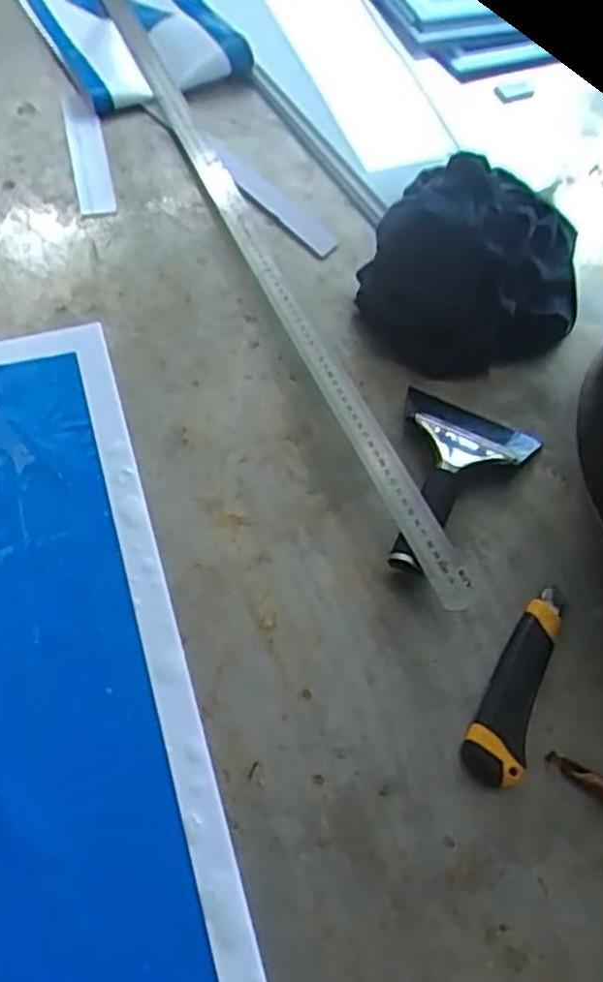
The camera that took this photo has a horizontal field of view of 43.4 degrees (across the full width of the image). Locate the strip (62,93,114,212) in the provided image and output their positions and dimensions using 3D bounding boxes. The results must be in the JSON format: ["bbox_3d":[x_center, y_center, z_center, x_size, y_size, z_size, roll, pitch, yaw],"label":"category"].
[{"bbox_3d":[-0.229,-0.363,0.813,0.039,0.009,0.193,-11,61,-9],"label":"strip"}]

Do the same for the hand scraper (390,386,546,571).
[{"bbox_3d":[0.120,-0.008,0.621,0.115,0.028,0.176,23,62,11],"label":"hand scraper"}]

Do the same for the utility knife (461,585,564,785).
[{"bbox_3d":[0.156,0.133,0.546,0.040,0.021,0.155,21,62,10],"label":"utility knife"}]

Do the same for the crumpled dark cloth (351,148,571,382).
[{"bbox_3d":[0.165,-0.225,0.723,0.201,0.100,0.226,11,60,4],"label":"crumpled dark cloth"}]

